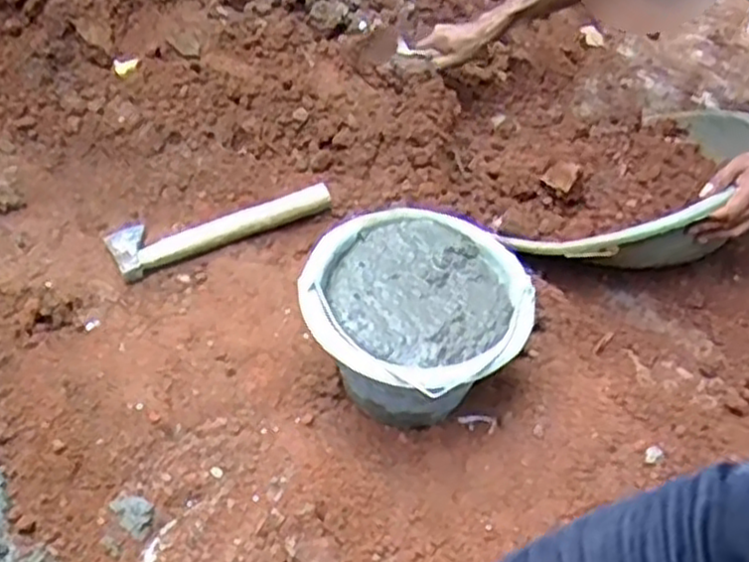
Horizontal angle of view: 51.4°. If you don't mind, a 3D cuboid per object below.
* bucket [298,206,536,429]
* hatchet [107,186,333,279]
[{"bbox_3d":[0.048,0.056,0.913,0.248,0.152,0.260,-1,45,1],"label":"bucket"},{"bbox_3d":[-0.224,-0.086,1.125,0.314,0.050,0.094,-19,47,-16],"label":"hatchet"}]

